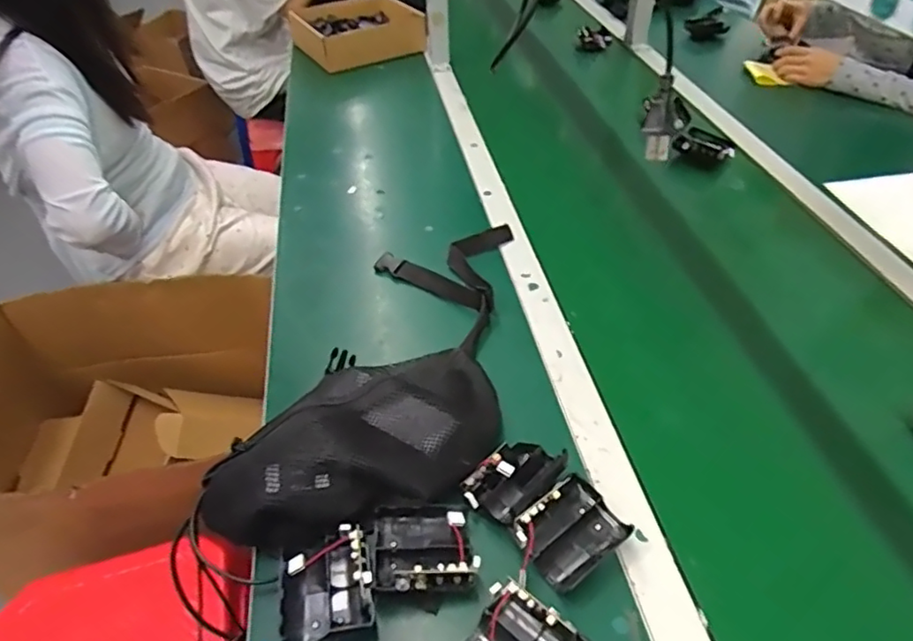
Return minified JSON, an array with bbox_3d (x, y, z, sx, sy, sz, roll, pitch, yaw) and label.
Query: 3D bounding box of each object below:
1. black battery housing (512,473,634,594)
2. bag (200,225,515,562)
[{"bbox_3d":[0.094,0.172,0.483,0.080,0.042,0.062,-33,51,-27],"label":"black battery housing"},{"bbox_3d":[-0.041,0.021,0.621,0.213,0.074,0.482,12,46,15],"label":"bag"}]

